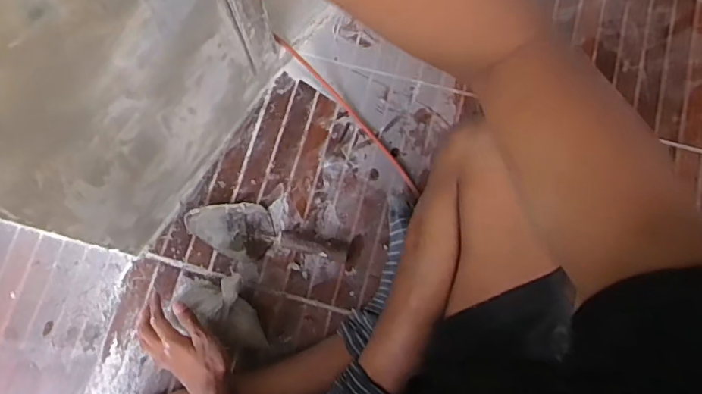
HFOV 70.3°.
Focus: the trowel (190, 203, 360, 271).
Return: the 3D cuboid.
[{"bbox_3d":[-0.121,0.058,0.787,0.274,0.039,0.095,10,77,3],"label":"trowel"}]

